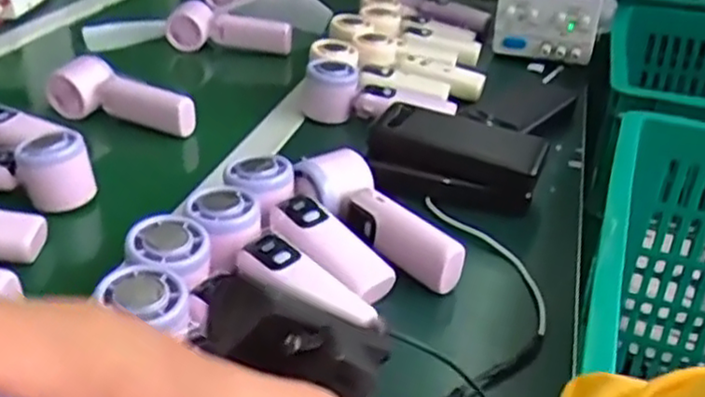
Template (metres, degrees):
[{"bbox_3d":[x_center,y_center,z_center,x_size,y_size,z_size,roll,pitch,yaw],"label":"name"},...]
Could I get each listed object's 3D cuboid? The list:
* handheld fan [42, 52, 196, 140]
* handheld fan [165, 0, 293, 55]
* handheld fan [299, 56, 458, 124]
[{"bbox_3d":[-0.251,-0.101,0.752,0.175,0.063,0.045,16,36,24],"label":"handheld fan"},{"bbox_3d":[-0.174,-0.235,0.988,0.175,0.064,0.048,6,33,9],"label":"handheld fan"},{"bbox_3d":[0.030,-0.114,0.779,0.181,0.056,0.062,13,35,19],"label":"handheld fan"}]

